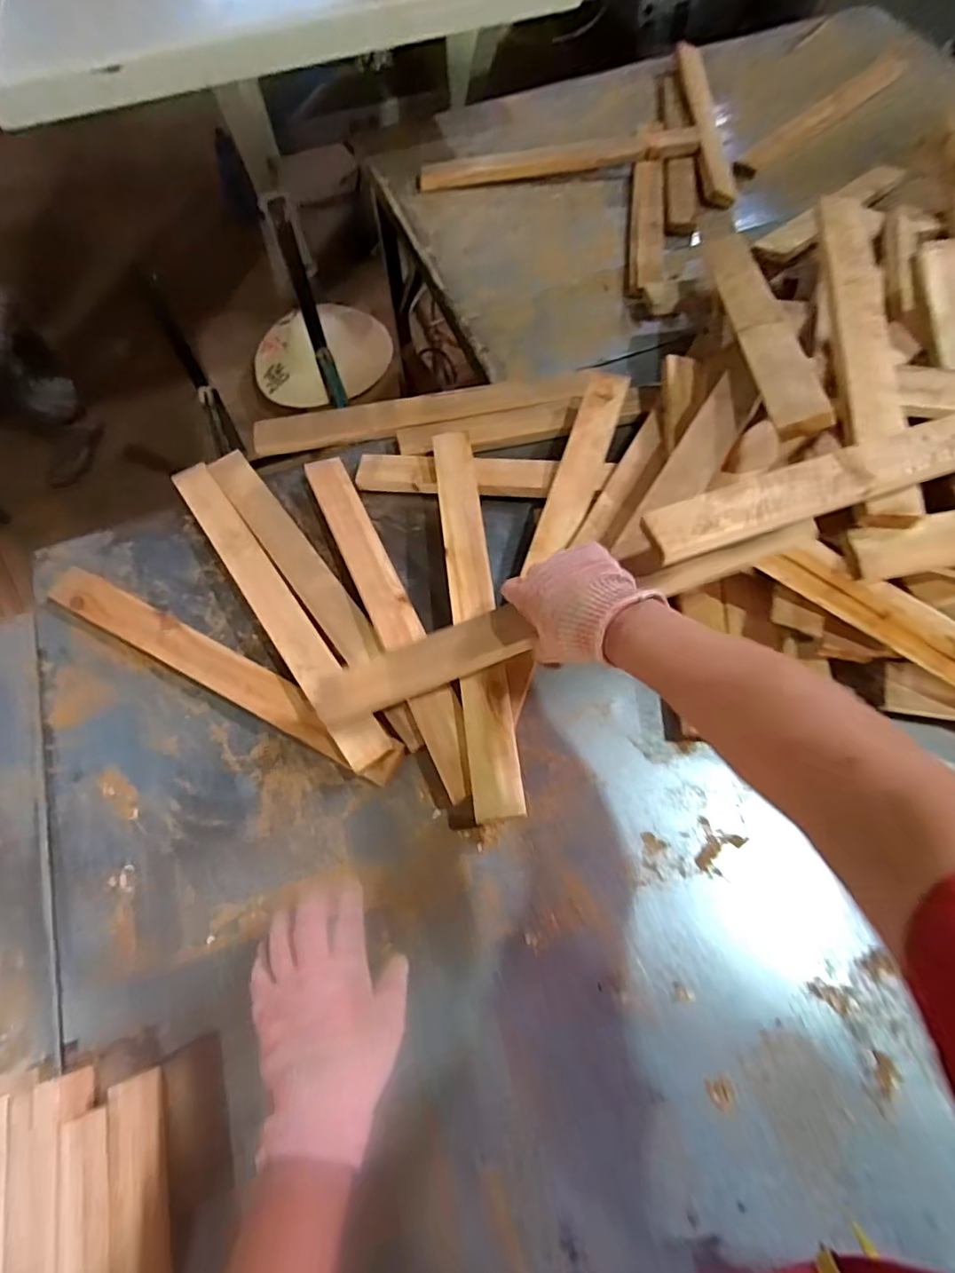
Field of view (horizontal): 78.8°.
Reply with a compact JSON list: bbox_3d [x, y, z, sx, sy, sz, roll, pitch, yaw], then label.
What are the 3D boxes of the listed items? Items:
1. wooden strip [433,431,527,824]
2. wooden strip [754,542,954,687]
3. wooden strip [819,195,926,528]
[{"bbox_3d":[-0.006,-0.045,0.669,0.051,0.015,0.494,-8,65,0],"label":"wooden strip"},{"bbox_3d":[0.515,0.039,0.588,0.471,0.053,0.017,32,34,3],"label":"wooden strip"},{"bbox_3d":[0.431,-0.335,0.646,0.058,0.025,0.499,7,66,7],"label":"wooden strip"}]

